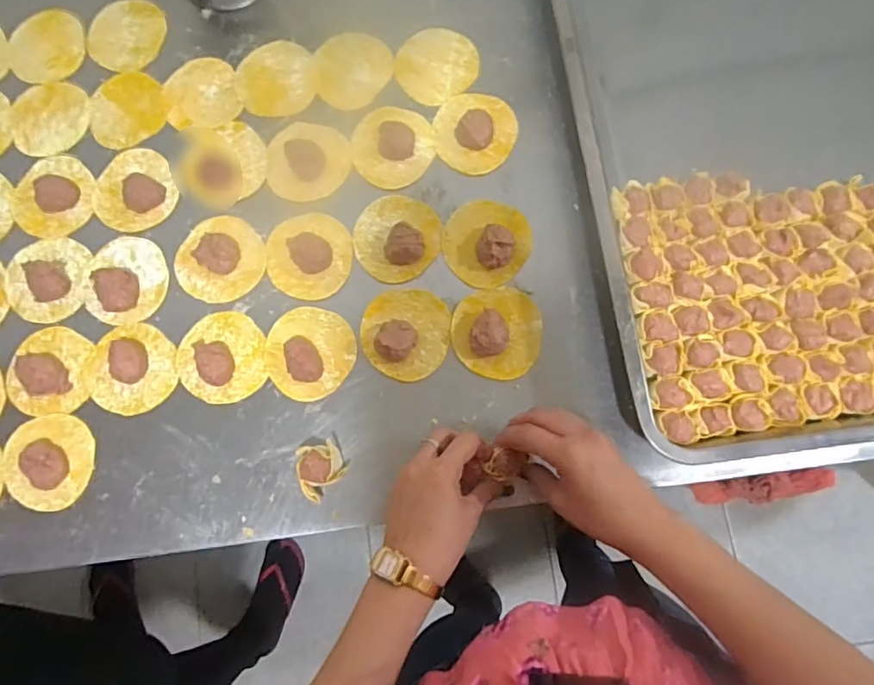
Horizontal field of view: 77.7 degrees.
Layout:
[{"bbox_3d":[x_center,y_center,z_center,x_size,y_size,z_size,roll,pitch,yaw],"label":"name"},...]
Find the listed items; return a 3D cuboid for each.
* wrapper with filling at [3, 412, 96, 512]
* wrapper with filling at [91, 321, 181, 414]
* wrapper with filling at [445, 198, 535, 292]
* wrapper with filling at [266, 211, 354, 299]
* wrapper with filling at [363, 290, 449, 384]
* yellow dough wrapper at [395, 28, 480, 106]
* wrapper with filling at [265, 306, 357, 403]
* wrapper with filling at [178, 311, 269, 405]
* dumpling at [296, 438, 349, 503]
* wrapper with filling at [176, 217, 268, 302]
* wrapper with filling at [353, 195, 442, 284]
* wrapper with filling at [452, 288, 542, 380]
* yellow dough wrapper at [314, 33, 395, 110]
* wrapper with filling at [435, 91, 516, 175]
[{"bbox_3d":[-0.344,0.102,0.475,0.081,0.018,0.077,0,79,2],"label":"wrapper with filling"},{"bbox_3d":[-0.274,0.022,0.486,0.078,0.029,0.080,0,79,0],"label":"wrapper with filling"},{"bbox_3d":[0.046,-0.094,0.497,0.079,0.020,0.083,0,79,0],"label":"wrapper with filling"},{"bbox_3d":[-0.119,-0.082,0.502,0.077,0.012,0.081,0,79,0],"label":"wrapper with filling"},{"bbox_3d":[-0.028,-0.010,0.483,0.078,0.023,0.082,0,79,0],"label":"wrapper with filling"},{"bbox_3d":[0.000,-0.276,0.536,0.081,0.004,0.075,-31,80,-6],"label":"yellow dough wrapper"},{"bbox_3d":[-0.116,0.006,0.484,0.079,0.021,0.082,0,79,0],"label":"wrapper with filling"},{"bbox_3d":[-0.194,0.011,0.484,0.077,0.018,0.082,-9,79,-2],"label":"wrapper with filling"},{"bbox_3d":[-0.096,0.106,0.453,0.035,0.040,0.045,-20,79,-4],"label":"dumpling"},{"bbox_3d":[-0.204,-0.079,0.503,0.080,0.019,0.077,0,79,0],"label":"wrapper with filling"},{"bbox_3d":[-0.038,-0.100,0.502,0.080,0.023,0.079,0,79,0],"label":"wrapper with filling"},{"bbox_3d":[0.054,-0.011,0.482,0.079,0.020,0.081,0,79,0],"label":"wrapper with filling"},{"bbox_3d":[-0.086,-0.272,0.539,0.079,0.006,0.079,0,79,0],"label":"yellow dough wrapper"},{"bbox_3d":[0.037,-0.204,0.519,0.078,0.014,0.083,0,79,0],"label":"wrapper with filling"}]

